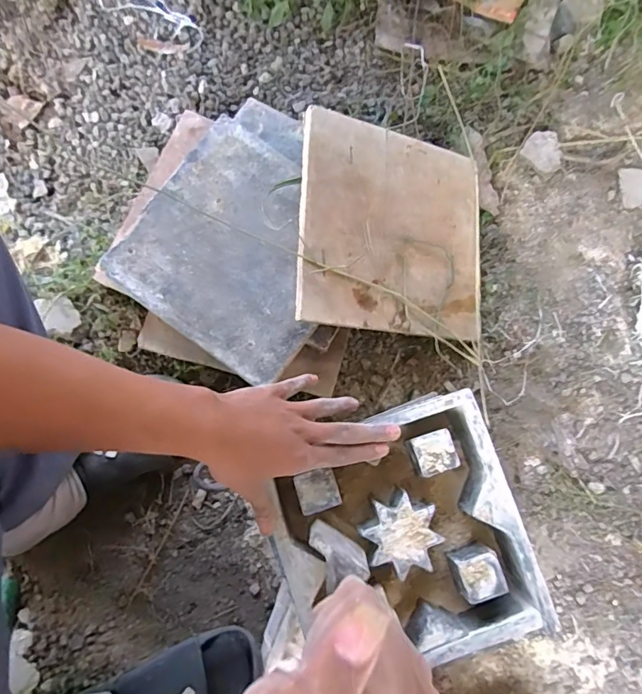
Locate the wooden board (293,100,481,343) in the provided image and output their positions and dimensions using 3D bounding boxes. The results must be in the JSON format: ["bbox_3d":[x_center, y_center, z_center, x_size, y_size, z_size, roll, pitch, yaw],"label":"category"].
[{"bbox_3d":[0.092,-0.137,0.575,0.248,0.009,0.241,4,84,-27],"label":"wooden board"}]

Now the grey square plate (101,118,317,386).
[{"bbox_3d":[-0.092,-0.117,0.573,0.237,0.016,0.245,34,81,6],"label":"grey square plate"}]

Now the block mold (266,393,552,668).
[{"bbox_3d":[0.076,0.184,0.483,0.224,0.062,0.224,-18,80,-4],"label":"block mold"}]

